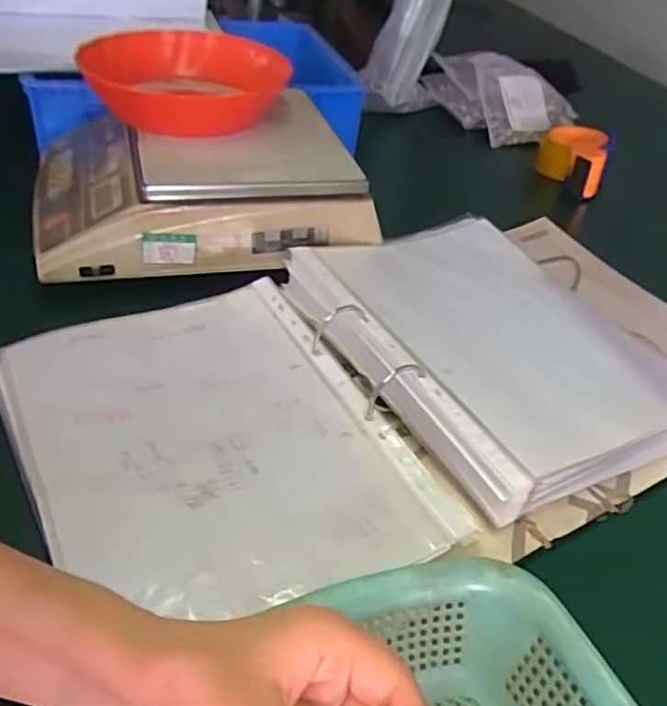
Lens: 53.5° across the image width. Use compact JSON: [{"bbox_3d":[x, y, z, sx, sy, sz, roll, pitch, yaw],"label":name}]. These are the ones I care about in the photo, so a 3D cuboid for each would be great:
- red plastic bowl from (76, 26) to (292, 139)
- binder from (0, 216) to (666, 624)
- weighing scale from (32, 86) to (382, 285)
[{"bbox_3d":[-0.158,-0.279,0.677,0.186,0.059,0.186,-23,49,-31],"label":"red plastic bowl"},{"bbox_3d":[0.070,0.017,0.534,0.590,0.055,0.307,-16,45,-26],"label":"binder"},{"bbox_3d":[-0.132,-0.174,0.668,0.307,0.091,0.221,-4,41,-14],"label":"weighing scale"}]

